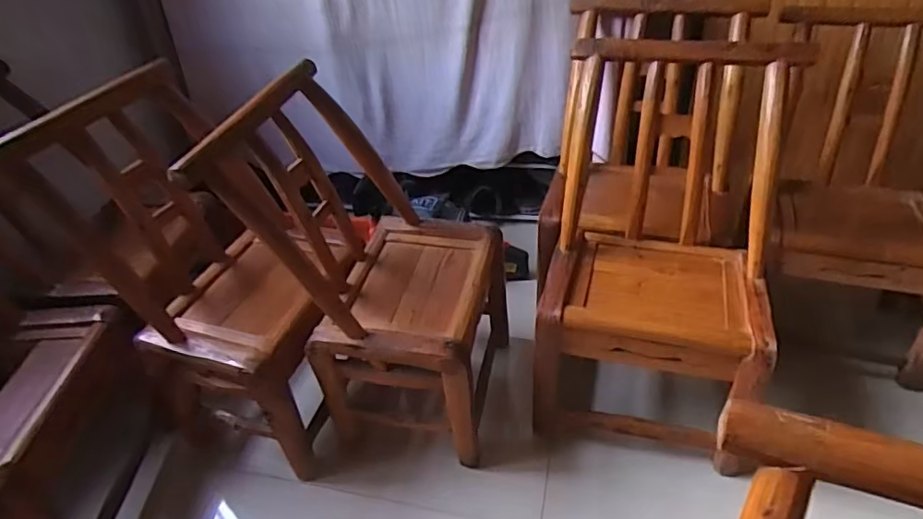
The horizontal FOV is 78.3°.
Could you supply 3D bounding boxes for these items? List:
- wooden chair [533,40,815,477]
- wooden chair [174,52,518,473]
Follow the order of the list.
[{"bbox_3d":[0.340,-0.012,0.976,0.349,0.600,0.396,10,41,18],"label":"wooden chair"},{"bbox_3d":[-0.154,0.009,1.038,0.417,0.576,0.386,5,40,12],"label":"wooden chair"}]

